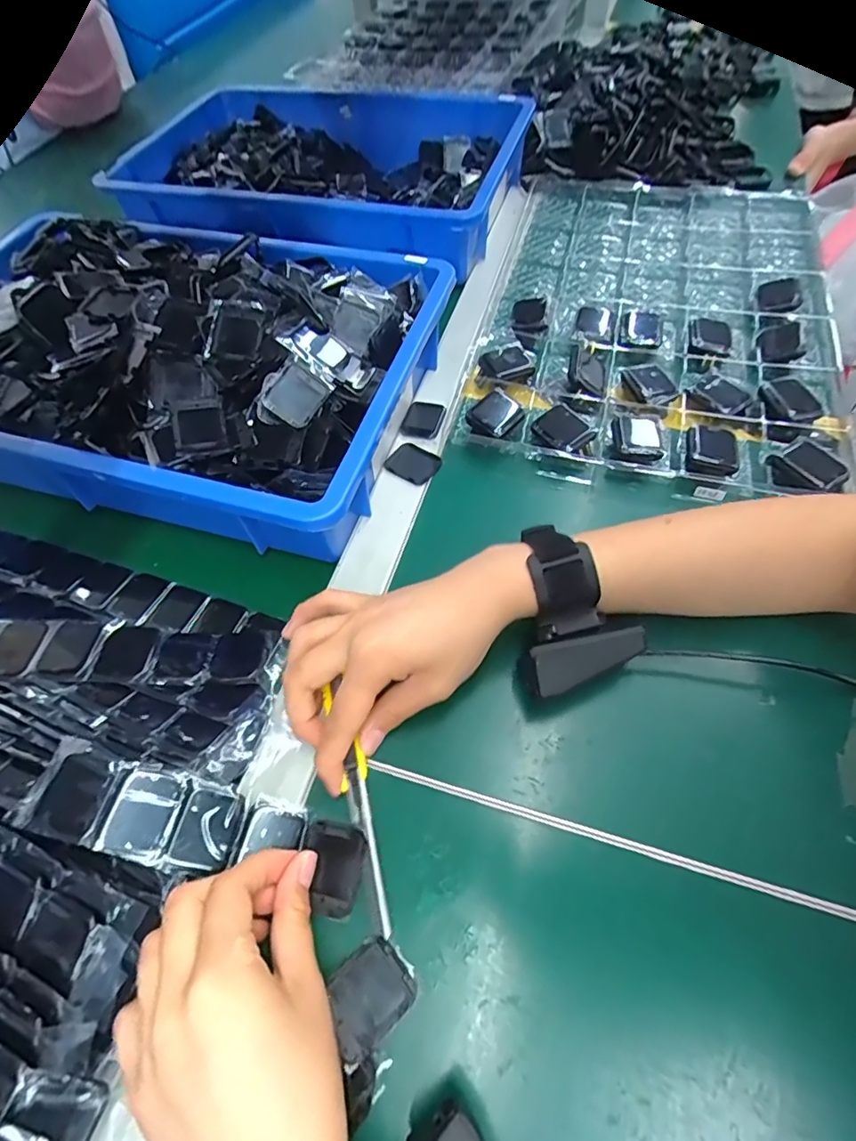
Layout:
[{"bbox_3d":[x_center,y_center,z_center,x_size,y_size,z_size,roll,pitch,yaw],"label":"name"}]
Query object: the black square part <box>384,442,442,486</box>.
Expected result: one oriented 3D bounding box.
[{"bbox_3d":[-0.011,-0.086,0.418,0.038,0.004,0.035,30,65,20],"label":"black square part"}]

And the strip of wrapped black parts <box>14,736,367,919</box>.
[{"bbox_3d":[-0.117,0.131,0.269,0.167,0.014,0.044,17,60,-4],"label":"strip of wrapped black parts"}]

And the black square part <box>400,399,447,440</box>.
[{"bbox_3d":[-0.003,-0.128,0.441,0.036,0.005,0.039,12,67,26],"label":"black square part"}]

